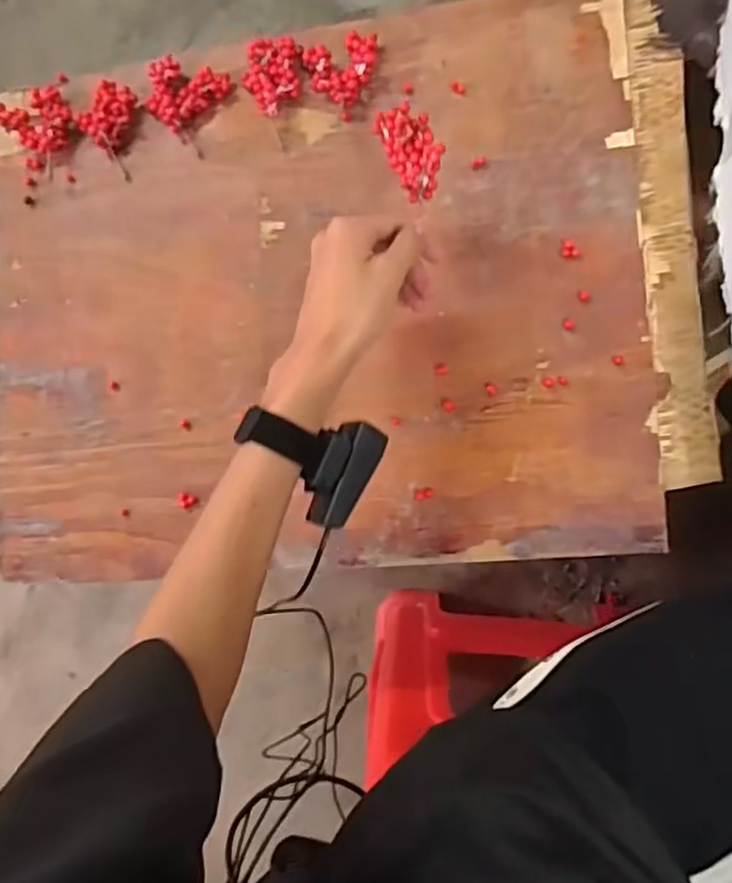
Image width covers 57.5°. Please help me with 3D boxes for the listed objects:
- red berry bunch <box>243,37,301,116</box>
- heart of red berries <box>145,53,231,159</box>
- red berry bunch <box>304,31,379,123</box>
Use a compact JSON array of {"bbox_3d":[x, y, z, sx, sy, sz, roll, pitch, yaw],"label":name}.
[{"bbox_3d":[-0.078,-0.302,0.556,0.044,0.019,0.057,-5,88,9],"label":"red berry bunch"},{"bbox_3d":[-0.158,-0.293,0.569,0.068,0.017,0.064,31,94,8],"label":"heart of red berries"},{"bbox_3d":[-0.015,-0.299,0.545,0.059,0.019,0.065,-16,86,8],"label":"red berry bunch"}]

